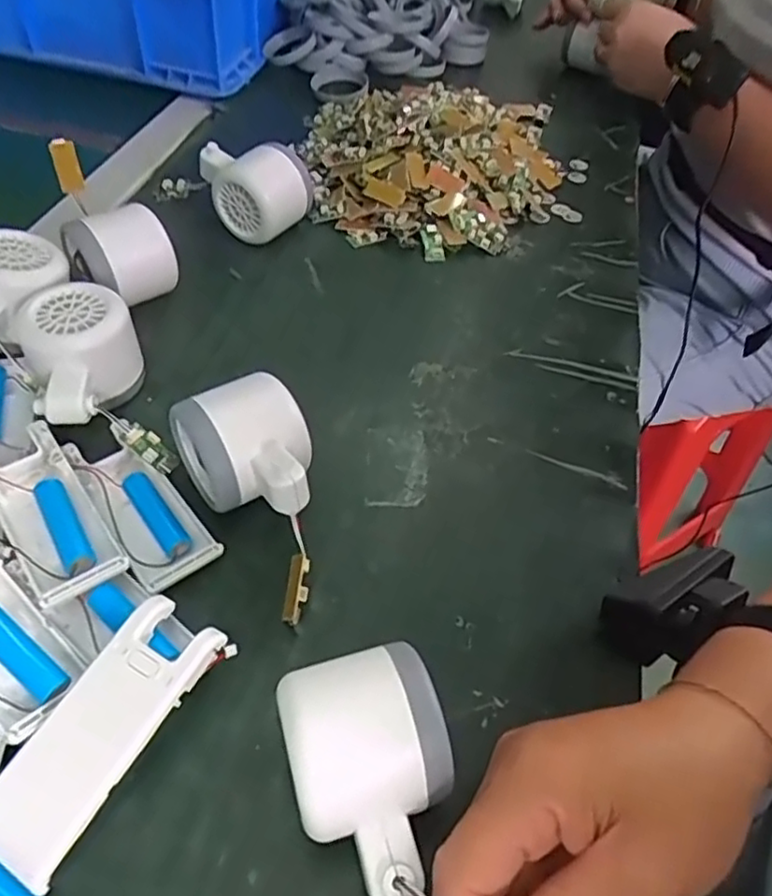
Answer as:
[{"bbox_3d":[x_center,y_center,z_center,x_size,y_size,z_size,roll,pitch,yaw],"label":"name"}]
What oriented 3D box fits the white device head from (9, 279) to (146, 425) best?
[{"bbox_3d":[-0.170,-0.050,0.370,0.060,0.050,0.082,-18,54,-20],"label":"white device head"}]

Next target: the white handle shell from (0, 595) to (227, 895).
[{"bbox_3d":[-0.111,0.109,0.256,0.039,0.011,0.102,29,66,17],"label":"white handle shell"}]

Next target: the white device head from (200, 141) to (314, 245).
[{"bbox_3d":[-0.102,-0.195,0.496,0.083,0.057,0.053,24,52,14],"label":"white device head"}]

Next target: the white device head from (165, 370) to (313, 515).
[{"bbox_3d":[-0.068,0.006,0.330,0.062,0.053,0.078,-18,54,-20],"label":"white device head"}]

